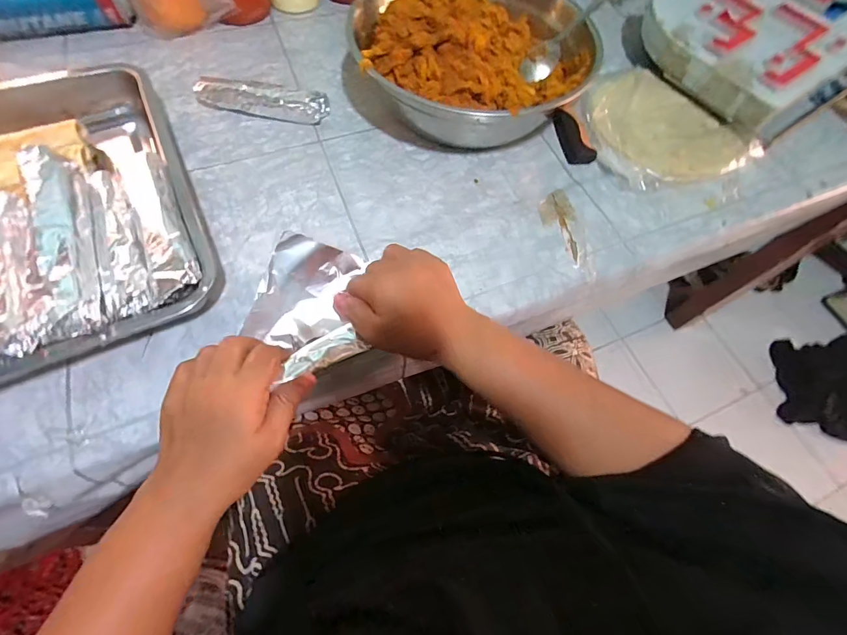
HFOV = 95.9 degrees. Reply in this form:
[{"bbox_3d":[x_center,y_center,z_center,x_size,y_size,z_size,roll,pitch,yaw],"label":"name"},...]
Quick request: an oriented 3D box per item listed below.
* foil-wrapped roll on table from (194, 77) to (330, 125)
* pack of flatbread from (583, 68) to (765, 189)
[{"bbox_3d":[-0.198,-0.263,0.467,0.154,0.033,0.042,7,65,0],"label":"foil-wrapped roll on table"},{"bbox_3d":[0.294,-0.243,0.489,0.180,0.028,0.186,-23,68,-13],"label":"pack of flatbread"}]

